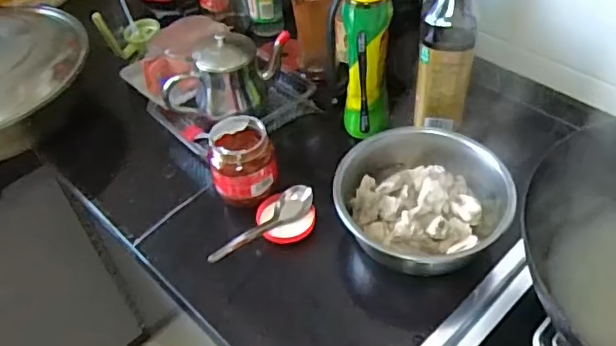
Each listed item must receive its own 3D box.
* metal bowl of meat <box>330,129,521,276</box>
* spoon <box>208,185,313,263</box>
[{"bbox_3d":[0.129,0.028,0.690,0.186,0.091,0.193,-2,46,3],"label":"metal bowl of meat"},{"bbox_3d":[-0.059,0.065,0.701,0.157,0.032,0.032,-32,52,-23],"label":"spoon"}]

